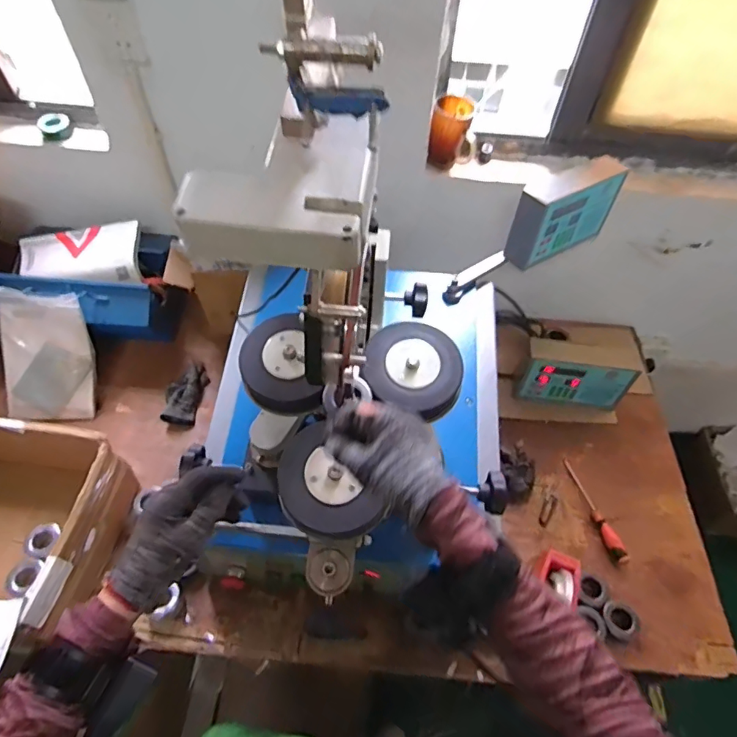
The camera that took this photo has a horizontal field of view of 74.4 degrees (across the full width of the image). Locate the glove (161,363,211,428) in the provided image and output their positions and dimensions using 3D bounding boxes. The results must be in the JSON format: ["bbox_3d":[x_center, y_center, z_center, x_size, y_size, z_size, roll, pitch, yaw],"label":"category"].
[{"bbox_3d":[-0.415,0.050,1.094,0.079,0.043,0.153,6,55,2],"label":"glove"}]

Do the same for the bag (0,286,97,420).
[{"bbox_3d":[-0.693,-0.025,1.036,0.189,0.278,0.035,0,18,-2],"label":"bag"}]

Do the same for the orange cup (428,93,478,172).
[{"bbox_3d":[0.170,-0.466,0.968,0.088,0.114,0.080,1,55,-2],"label":"orange cup"}]

